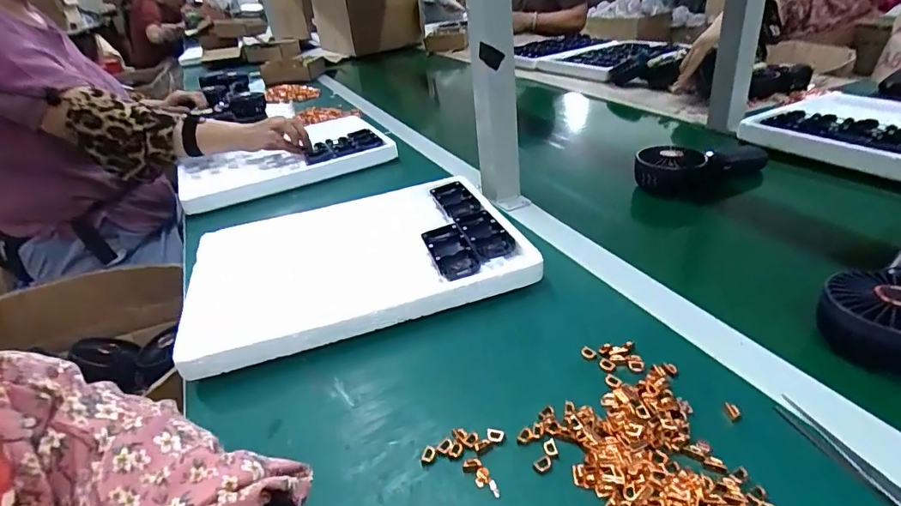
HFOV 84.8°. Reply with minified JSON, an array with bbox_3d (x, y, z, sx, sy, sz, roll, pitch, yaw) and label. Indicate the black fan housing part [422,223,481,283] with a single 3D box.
[{"bbox_3d":[0.001,-0.003,0.515,0.042,0.013,0.111,-13,30,-11],"label":"black fan housing part"}]

